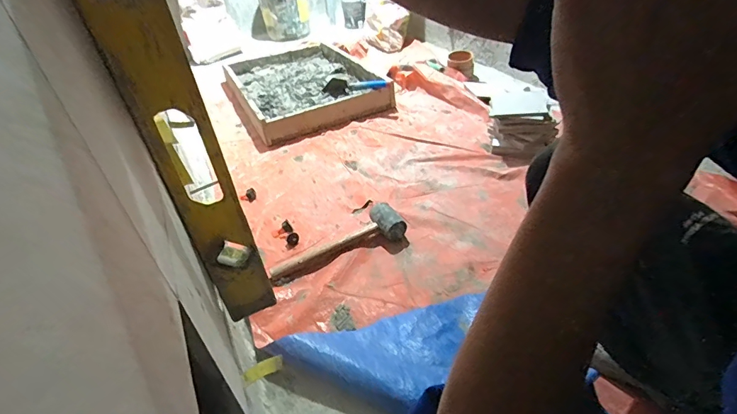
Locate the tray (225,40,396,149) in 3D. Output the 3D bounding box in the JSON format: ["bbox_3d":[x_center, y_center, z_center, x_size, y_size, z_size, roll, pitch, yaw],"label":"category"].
[{"bbox_3d":[-0.309,-0.560,1.831,0.534,0.103,0.849,-20,38,-16],"label":"tray"}]

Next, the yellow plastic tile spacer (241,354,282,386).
[{"bbox_3d":[-0.091,0.142,0.369,0.011,0.009,0.041,24,21,32],"label":"yellow plastic tile spacer"}]

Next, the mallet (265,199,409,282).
[{"bbox_3d":[-0.079,0.078,1.014,0.335,0.061,0.106,-17,37,-13],"label":"mallet"}]

